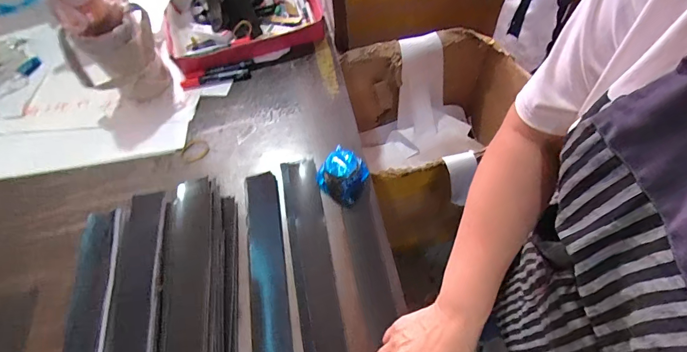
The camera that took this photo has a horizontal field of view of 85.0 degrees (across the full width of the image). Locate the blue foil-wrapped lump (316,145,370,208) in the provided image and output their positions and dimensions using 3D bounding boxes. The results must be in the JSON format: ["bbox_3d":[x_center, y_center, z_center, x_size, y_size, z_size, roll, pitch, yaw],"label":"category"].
[{"bbox_3d":[-0.001,0.000,0.596,0.063,0.068,0.072,35,67,21],"label":"blue foil-wrapped lump"}]

